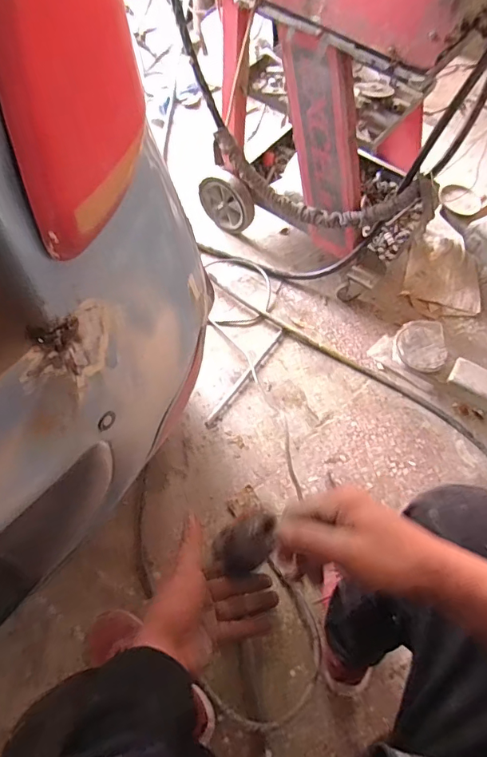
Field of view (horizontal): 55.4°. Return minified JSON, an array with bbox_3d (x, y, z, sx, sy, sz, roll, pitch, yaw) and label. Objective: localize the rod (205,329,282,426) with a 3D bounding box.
[{"bbox_3d":[0.006,-0.008,1.175,0.015,0.010,0.329,33,66,13],"label":"rod"}]

